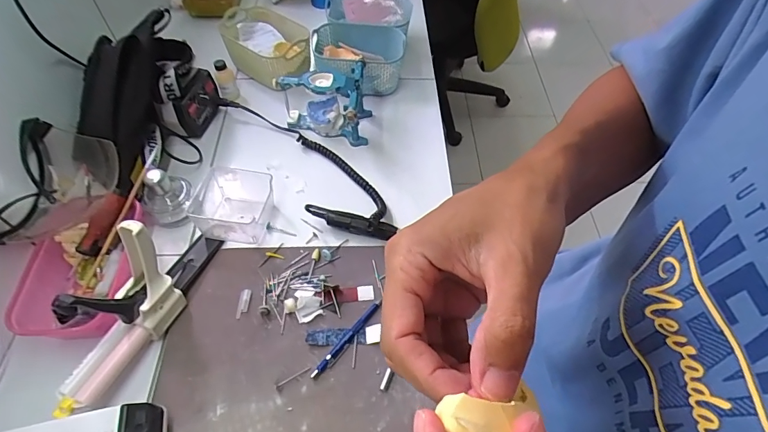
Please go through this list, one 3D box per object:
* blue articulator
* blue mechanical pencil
[{"bbox_3d":[-0.089,-0.202,0.716,0.149,0.099,0.115,23,58,14],"label":"blue articulator"},{"bbox_3d":[-0.045,0.154,0.527,0.012,0.011,0.126,33,61,20],"label":"blue mechanical pencil"}]

